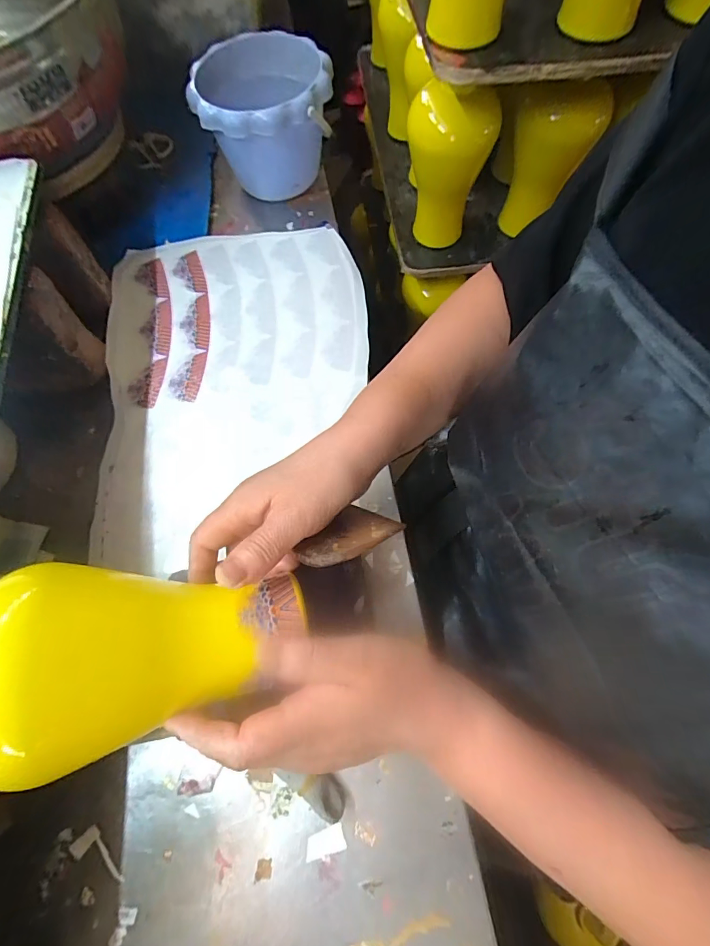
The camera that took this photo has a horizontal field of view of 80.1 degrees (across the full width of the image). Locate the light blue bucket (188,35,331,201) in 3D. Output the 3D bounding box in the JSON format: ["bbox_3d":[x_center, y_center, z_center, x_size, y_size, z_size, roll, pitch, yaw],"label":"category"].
[{"bbox_3d":[-0.104,-0.417,0.511,0.152,0.120,0.157,-1,69,3],"label":"light blue bucket"}]

